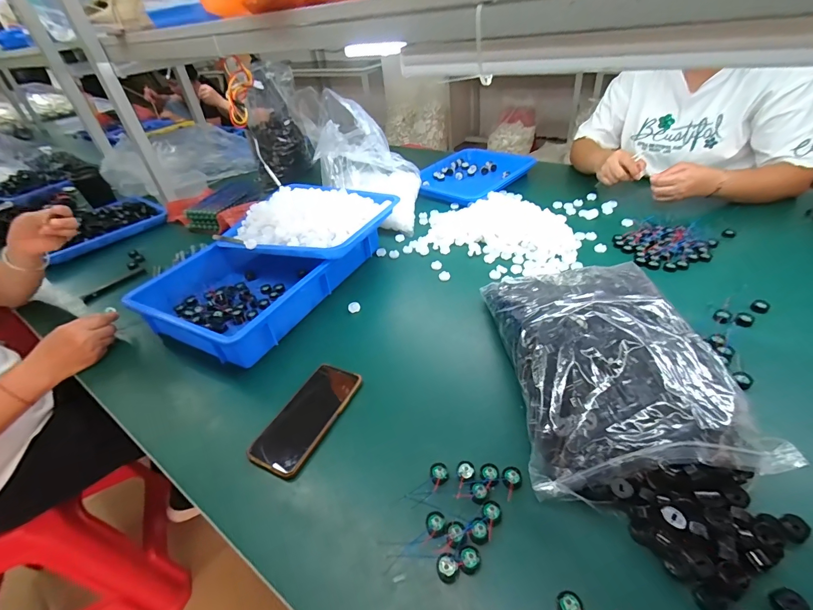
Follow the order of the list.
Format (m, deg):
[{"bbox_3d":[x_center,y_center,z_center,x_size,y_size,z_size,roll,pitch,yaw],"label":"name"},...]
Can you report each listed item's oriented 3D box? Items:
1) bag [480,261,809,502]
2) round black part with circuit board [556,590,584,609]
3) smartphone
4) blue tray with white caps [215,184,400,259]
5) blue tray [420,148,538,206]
[{"bbox_3d":[0.253,0.059,0.488,0.239,0.100,0.340,-4,39,4],"label":"bag"},{"bbox_3d":[0.142,0.263,0.326,0.020,0.010,0.023,14,43,25],"label":"round black part with circuit board"},{"bbox_3d":[-0.131,0.146,0.501,0.073,0.006,0.163,18,45,18],"label":"smartphone"},{"bbox_3d":[-0.213,-0.186,0.772,0.318,0.060,0.229,11,42,22],"label":"blue tray with white caps"},{"bbox_3d":[0.184,-0.374,1.065,0.255,0.037,0.332,28,50,36],"label":"blue tray"}]

